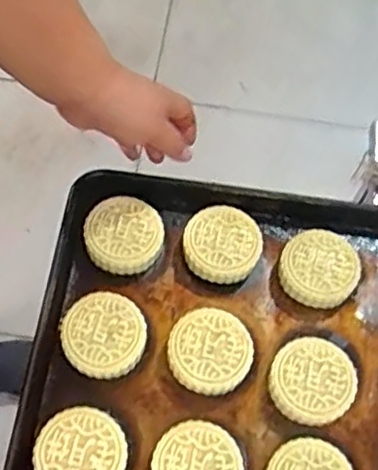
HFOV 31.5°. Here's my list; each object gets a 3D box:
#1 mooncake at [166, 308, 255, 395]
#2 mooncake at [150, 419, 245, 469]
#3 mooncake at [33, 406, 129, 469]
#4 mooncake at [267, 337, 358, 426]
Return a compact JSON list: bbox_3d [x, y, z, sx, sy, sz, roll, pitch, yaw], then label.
[{"bbox_3d":[0.018,0.101,0.578,0.070,0.028,0.071,1,64,-1],"label":"mooncake"},{"bbox_3d":[0.007,0.188,0.536,0.070,0.027,0.069,1,64,-1],"label":"mooncake"},{"bbox_3d":[-0.085,0.176,0.534,0.069,0.026,0.069,1,64,-1],"label":"mooncake"},{"bbox_3d":[0.105,0.125,0.572,0.070,0.027,0.069,1,64,-1],"label":"mooncake"}]

